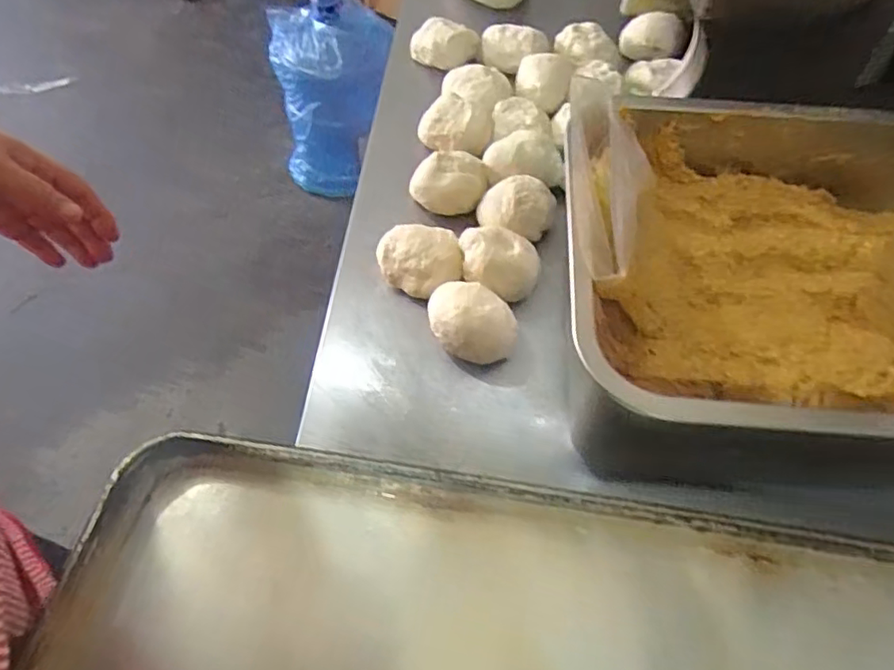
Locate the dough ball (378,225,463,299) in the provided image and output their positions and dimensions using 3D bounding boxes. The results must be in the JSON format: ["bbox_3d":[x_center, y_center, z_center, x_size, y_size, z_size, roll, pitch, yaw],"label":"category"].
[{"bbox_3d":[-0.025,-0.064,0.551,0.071,0.043,0.071,0,57,-1],"label":"dough ball"}]

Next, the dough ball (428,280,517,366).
[{"bbox_3d":[0.020,-0.011,0.512,0.074,0.048,0.067,7,58,3],"label":"dough ball"}]

